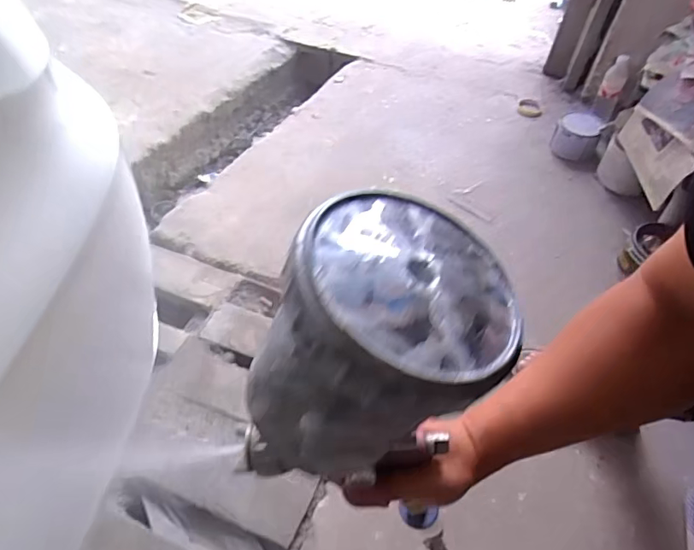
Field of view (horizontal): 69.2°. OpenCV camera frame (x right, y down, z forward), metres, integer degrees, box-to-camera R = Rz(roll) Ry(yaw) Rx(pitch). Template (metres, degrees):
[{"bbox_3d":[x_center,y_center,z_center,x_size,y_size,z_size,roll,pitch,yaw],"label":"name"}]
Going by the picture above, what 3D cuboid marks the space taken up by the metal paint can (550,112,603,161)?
[{"bbox_3d":[0.688,-0.420,1.512,0.123,0.084,0.131,2,49,-2],"label":"metal paint can"}]

